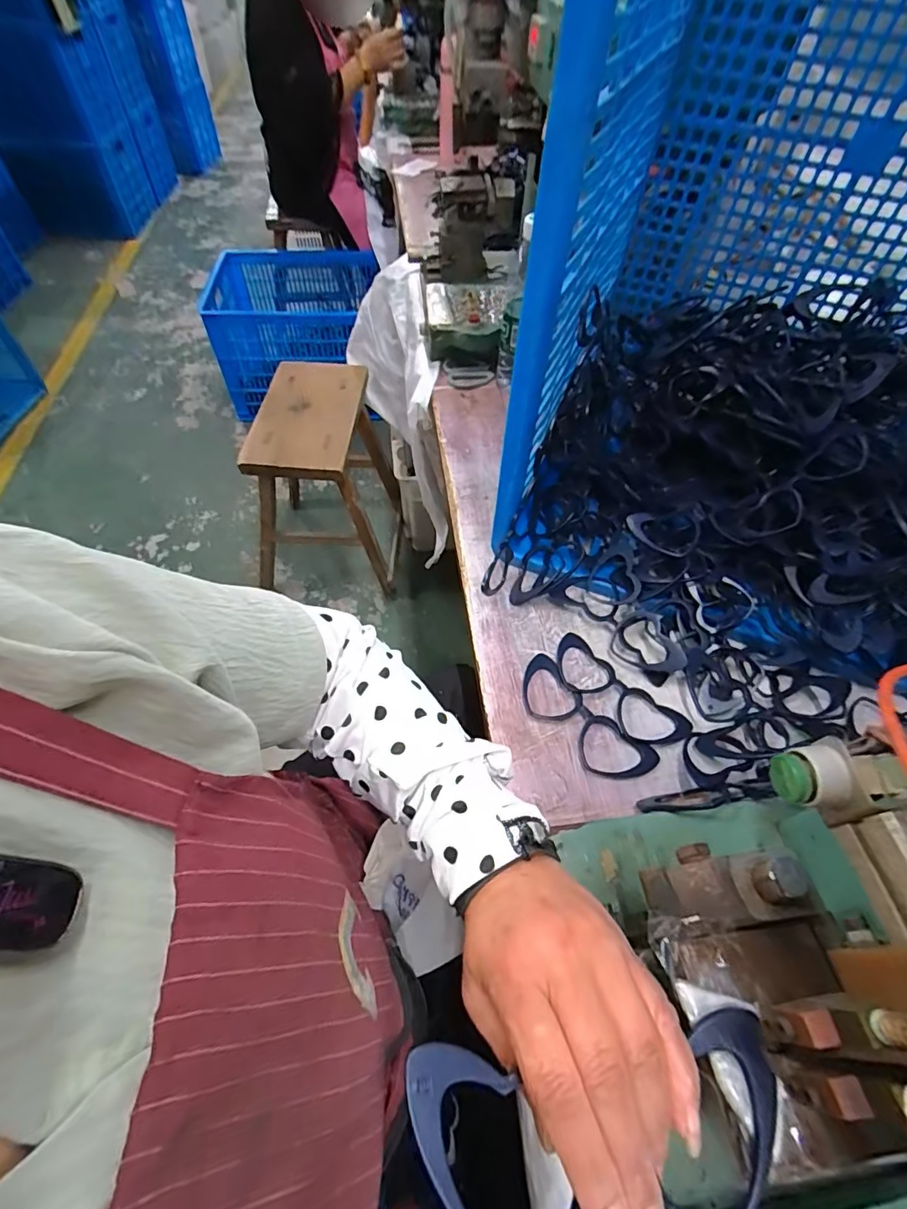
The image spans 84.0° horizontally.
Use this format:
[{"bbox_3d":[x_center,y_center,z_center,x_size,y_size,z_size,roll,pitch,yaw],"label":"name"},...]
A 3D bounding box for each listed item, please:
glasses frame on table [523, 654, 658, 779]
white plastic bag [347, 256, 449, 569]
[{"bbox_3d":[0.122,0.110,0.486,0.061,0.009,0.147,-33,62,-22],"label":"glasses frame on table"},{"bbox_3d":[-0.133,-0.437,1.092,0.156,0.397,0.575,-7,55,-7],"label":"white plastic bag"}]

